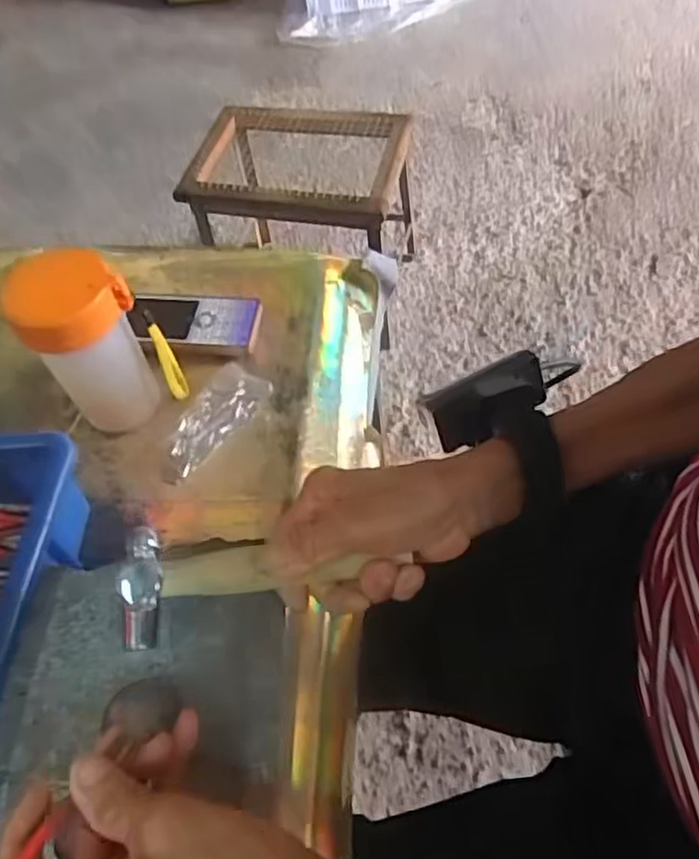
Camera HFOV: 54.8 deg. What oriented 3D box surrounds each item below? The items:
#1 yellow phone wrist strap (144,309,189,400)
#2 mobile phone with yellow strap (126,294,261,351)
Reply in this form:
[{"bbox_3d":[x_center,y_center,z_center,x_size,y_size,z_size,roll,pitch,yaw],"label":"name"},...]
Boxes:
[{"bbox_3d":[-0.133,-0.054,0.489,0.012,0.080,0.008,-23,57,-12],"label":"yellow phone wrist strap"},{"bbox_3d":[-0.132,-0.091,0.562,0.112,0.012,0.051,6,55,8],"label":"mobile phone with yellow strap"}]

